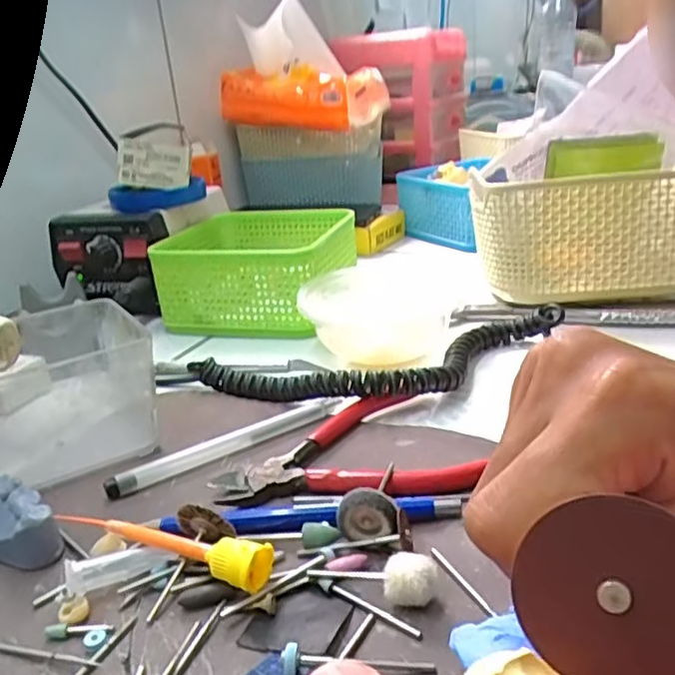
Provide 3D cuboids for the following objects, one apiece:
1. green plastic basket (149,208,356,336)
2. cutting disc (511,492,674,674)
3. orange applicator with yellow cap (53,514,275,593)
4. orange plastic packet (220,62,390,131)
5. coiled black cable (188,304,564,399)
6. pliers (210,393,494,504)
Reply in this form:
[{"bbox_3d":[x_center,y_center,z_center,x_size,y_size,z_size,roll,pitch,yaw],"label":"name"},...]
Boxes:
[{"bbox_3d":[-0.059,-0.056,0.519,0.129,0.063,0.131,4,24,18],"label":"green plastic basket"},{"bbox_3d":[0.045,0.043,0.108,0.030,0.030,0.004,17,5,21],"label":"cutting disc"},{"bbox_3d":[-0.067,0.079,0.246,0.088,0.019,0.014,6,25,22],"label":"orange applicator with yellow cap"},{"bbox_3d":[-0.040,-0.265,0.715,0.162,0.061,0.092,13,28,36],"label":"orange plastic packet"},{"bbox_3d":[0.027,0.015,0.376,0.221,0.027,0.077,-6,23,-5],"label":"coiled black cable"},{"bbox_3d":[0.000,0.058,0.295,0.104,0.012,0.085,-15,25,-24],"label":"pliers"}]

